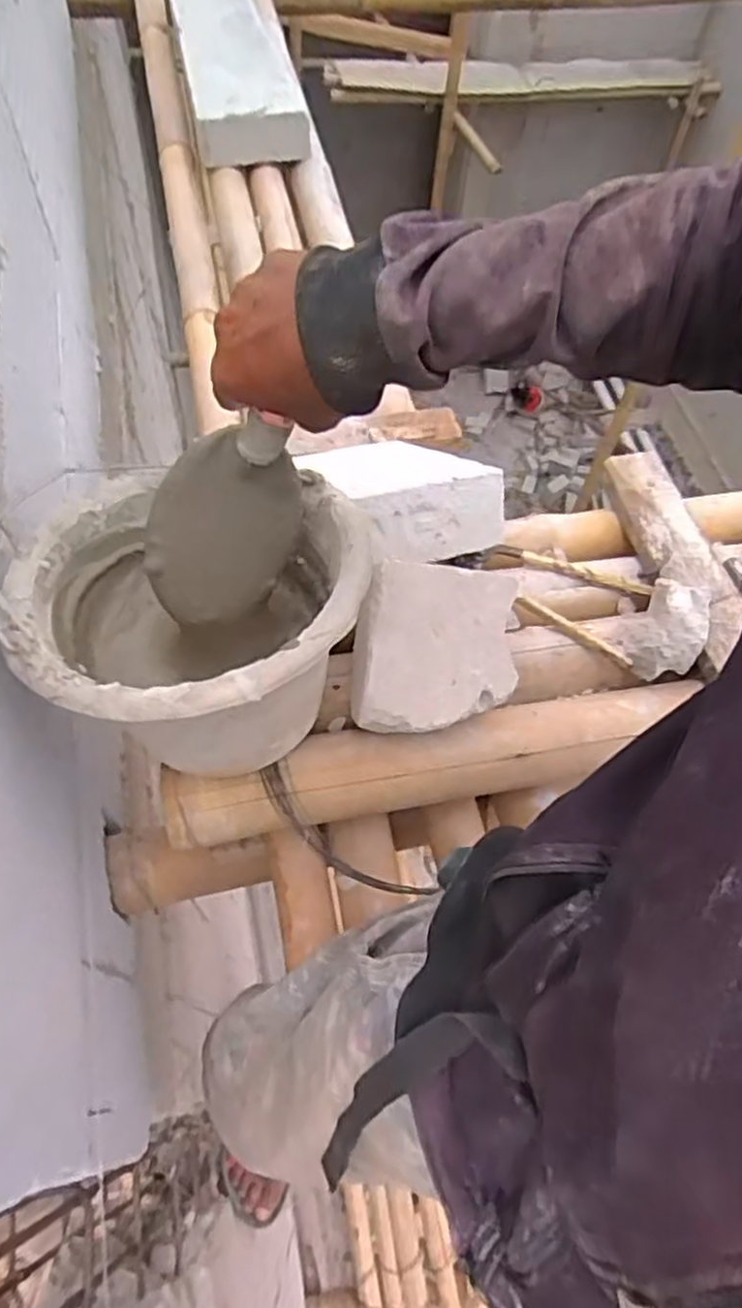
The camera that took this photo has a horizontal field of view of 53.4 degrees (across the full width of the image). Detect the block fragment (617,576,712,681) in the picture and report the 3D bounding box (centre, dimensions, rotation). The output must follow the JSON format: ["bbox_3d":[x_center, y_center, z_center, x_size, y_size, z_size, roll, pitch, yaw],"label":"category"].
[{"bbox_3d":[0.275,-0.023,0.684,0.066,0.059,0.089,27,63,11],"label":"block fragment"}]

